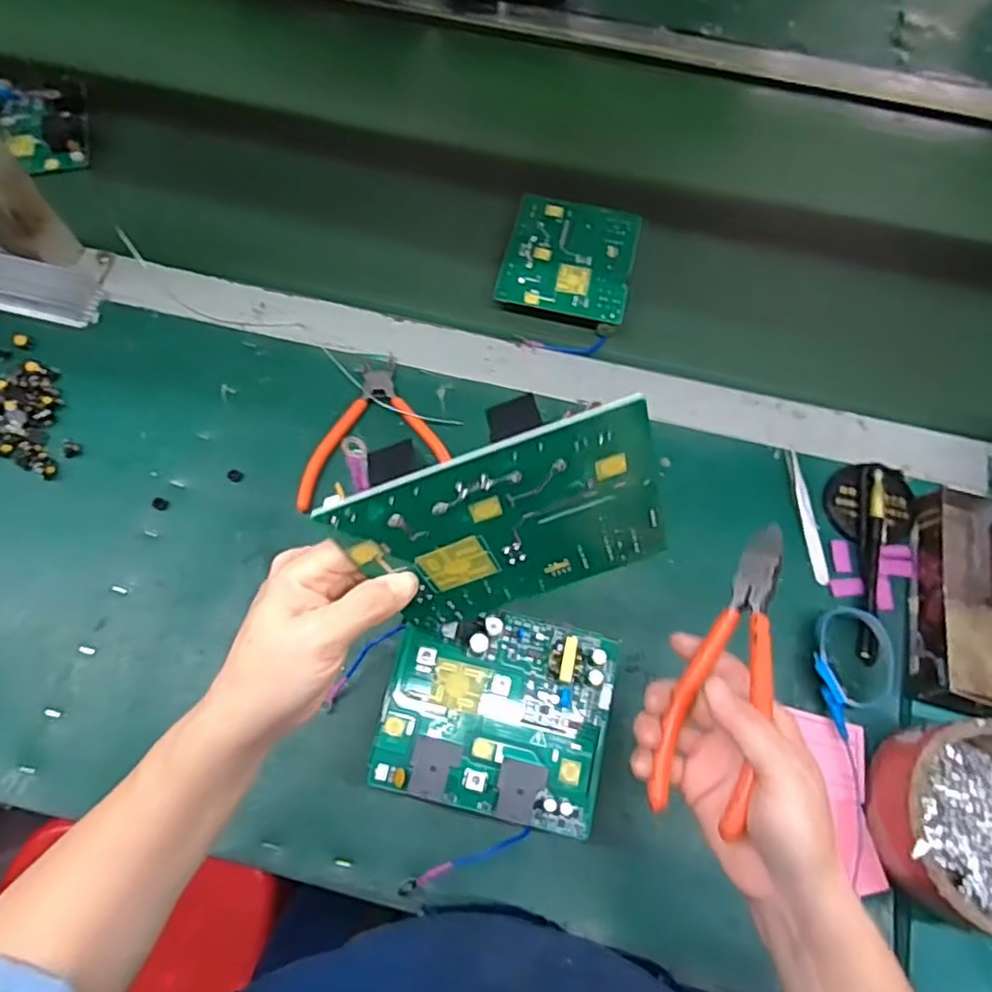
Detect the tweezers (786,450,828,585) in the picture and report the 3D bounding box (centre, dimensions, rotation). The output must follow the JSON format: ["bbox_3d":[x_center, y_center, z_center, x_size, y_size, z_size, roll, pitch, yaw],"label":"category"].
[{"bbox_3d":[0.250,0.016,0.523,0.016,0.011,0.109,-3,69,-3],"label":"tweezers"}]

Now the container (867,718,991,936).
[{"bbox_3d":[0.310,0.213,0.422,0.121,0.054,0.120,1,69,-1],"label":"container"}]

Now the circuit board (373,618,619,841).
[{"bbox_3d":[0.002,0.127,0.388,0.132,0.026,0.114,12,69,3],"label":"circuit board"}]

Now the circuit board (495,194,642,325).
[{"bbox_3d":[0.068,-0.218,0.606,0.113,0.022,0.126,13,69,4],"label":"circuit board"}]

